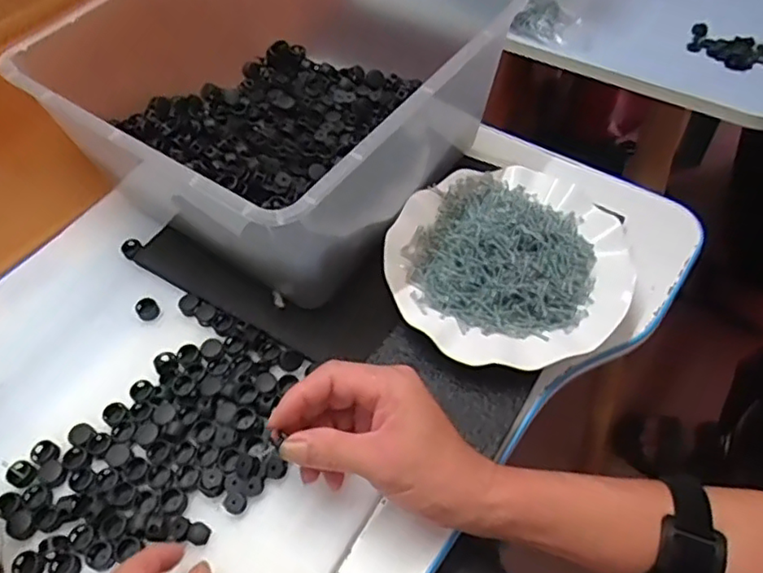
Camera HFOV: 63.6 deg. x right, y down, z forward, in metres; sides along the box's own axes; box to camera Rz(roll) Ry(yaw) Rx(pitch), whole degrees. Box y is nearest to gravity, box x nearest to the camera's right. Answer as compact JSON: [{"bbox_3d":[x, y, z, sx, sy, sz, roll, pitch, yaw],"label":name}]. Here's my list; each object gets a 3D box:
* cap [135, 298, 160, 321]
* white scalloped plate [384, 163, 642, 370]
[{"bbox_3d":[-0.188,0.017,0.494,0.018,0.008,0.017,-2,54,3],"label":"cap"},{"bbox_3d":[0.098,-0.022,0.473,0.181,0.043,0.175,-2,54,3],"label":"white scalloped plate"}]

